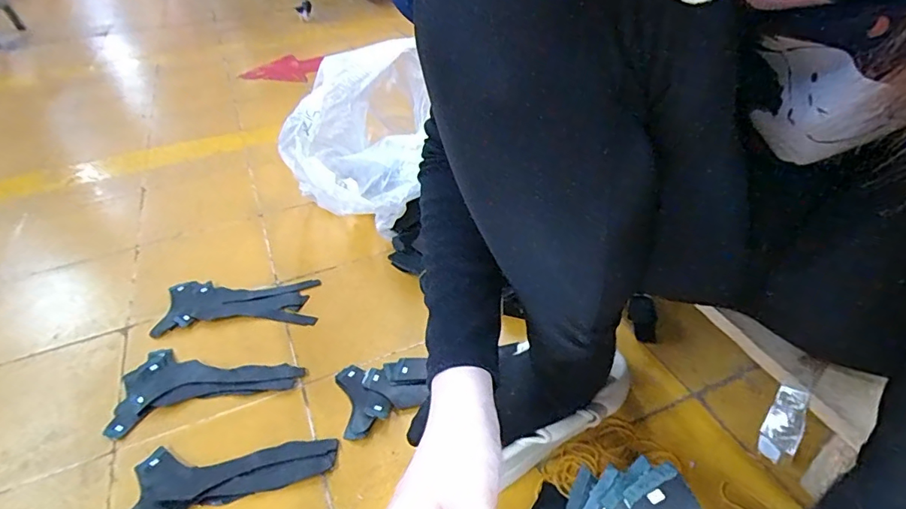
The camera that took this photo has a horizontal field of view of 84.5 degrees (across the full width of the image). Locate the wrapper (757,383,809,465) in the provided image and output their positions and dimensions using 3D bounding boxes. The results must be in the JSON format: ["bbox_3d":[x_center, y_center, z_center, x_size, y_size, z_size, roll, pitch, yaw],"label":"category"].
[{"bbox_3d":[0.294,0.151,0.445,0.027,0.015,0.067,21,89,28],"label":"wrapper"}]

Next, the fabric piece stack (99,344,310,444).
[{"bbox_3d":[-0.292,0.142,0.602,0.204,0.019,0.111,-12,39,-10],"label":"fabric piece stack"}]

